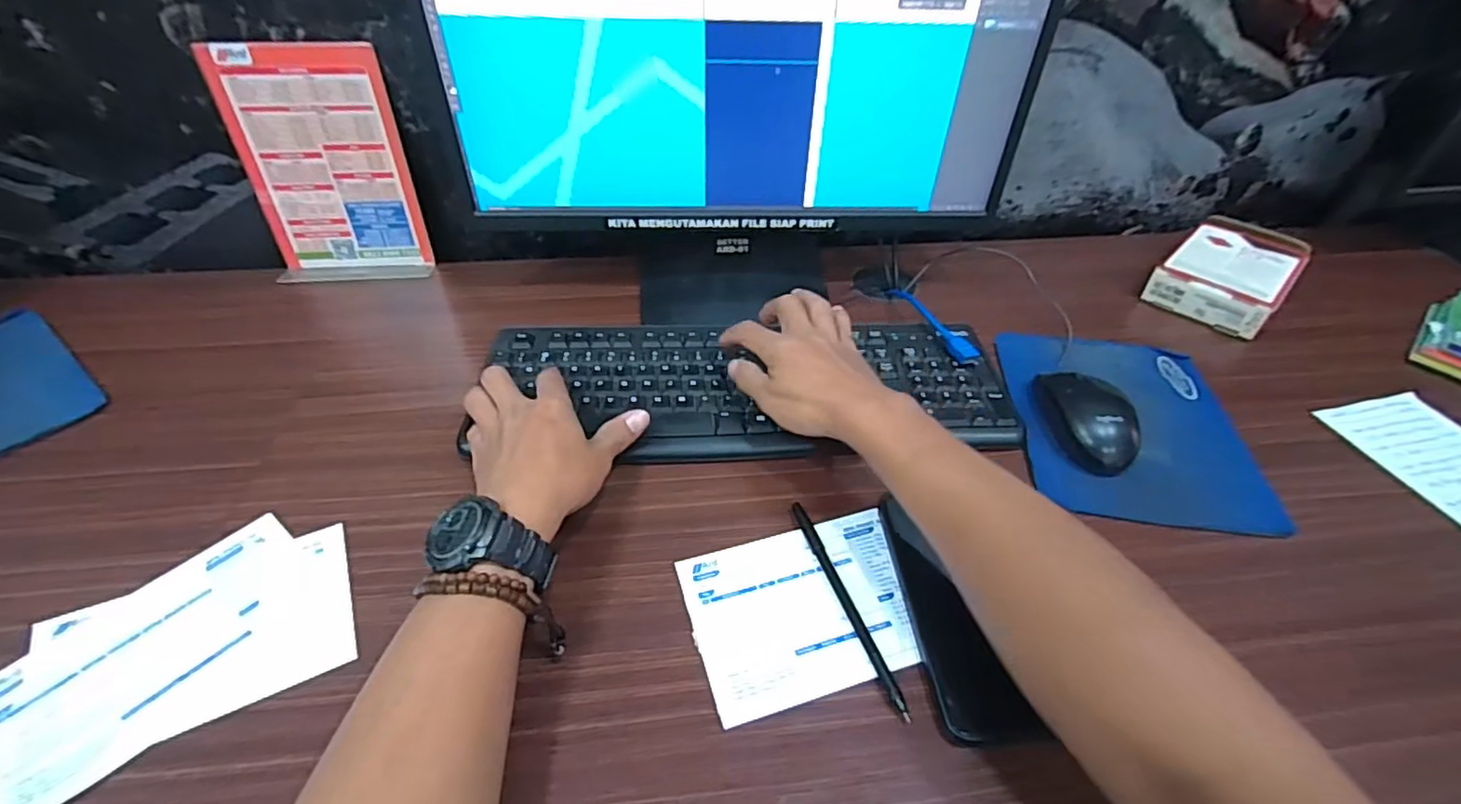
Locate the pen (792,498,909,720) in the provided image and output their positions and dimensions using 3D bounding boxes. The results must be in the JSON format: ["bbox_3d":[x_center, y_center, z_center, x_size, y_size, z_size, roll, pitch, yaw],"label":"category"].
[{"bbox_3d":[0.072,0.125,0.388,0.008,0.009,0.147,-13,47,-15],"label":"pen"}]

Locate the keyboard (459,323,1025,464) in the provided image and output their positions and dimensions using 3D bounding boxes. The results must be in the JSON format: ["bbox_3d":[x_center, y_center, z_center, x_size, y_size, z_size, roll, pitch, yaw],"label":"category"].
[{"bbox_3d":[0.015,-0.019,0.517,0.427,0.025,0.159,2,45,-1],"label":"keyboard"}]

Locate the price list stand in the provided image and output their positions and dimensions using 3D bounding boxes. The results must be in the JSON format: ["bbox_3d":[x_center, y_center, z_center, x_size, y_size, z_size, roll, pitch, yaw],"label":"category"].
[{"bbox_3d":[-0.396,-0.223,0.604,0.149,0.207,0.058,-5,46,-7],"label":"price list stand"}]

